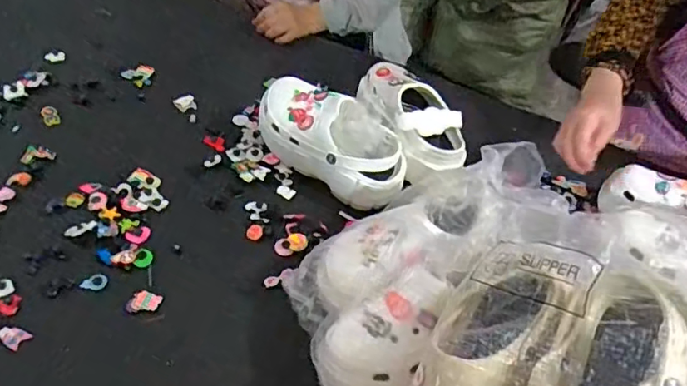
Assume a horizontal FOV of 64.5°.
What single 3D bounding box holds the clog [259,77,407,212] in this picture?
[{"bbox_3d":[-0.015,-0.071,0.784,0.226,0.109,0.086,32,52,22],"label":"clog"}]

